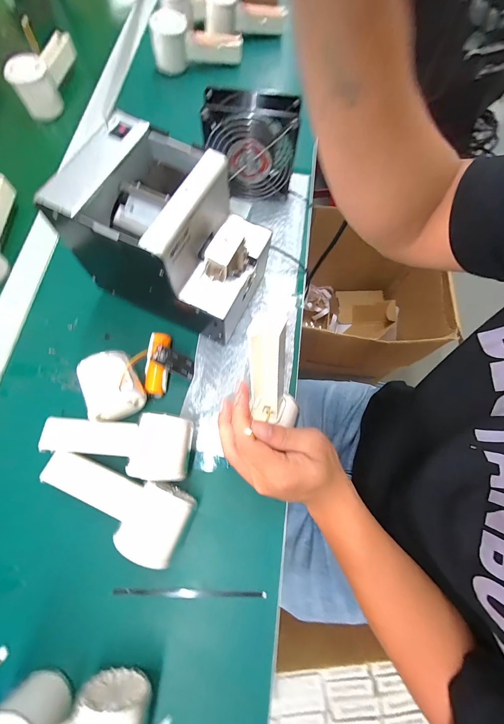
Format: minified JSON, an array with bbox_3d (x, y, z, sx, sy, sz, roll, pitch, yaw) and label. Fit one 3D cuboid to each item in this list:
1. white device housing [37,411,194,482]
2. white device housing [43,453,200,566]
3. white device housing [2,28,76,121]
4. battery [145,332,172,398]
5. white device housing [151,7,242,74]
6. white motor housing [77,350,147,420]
[{"bbox_3d":[-0.140,0.080,0.308,0.153,0.046,0.062,10,72,1],"label":"white device housing"},{"bbox_3d":[-0.134,0.136,0.287,0.152,0.052,0.061,18,72,4],"label":"white device housing"},{"bbox_3d":[-0.342,-0.483,0.481,0.051,0.063,0.155,4,72,-1],"label":"white device housing"},{"bbox_3d":[-0.110,0.002,0.345,0.023,0.029,0.074,1,72,-2],"label":"battery"},{"bbox_3d":[-0.096,-0.563,0.516,0.152,0.060,0.048,0,72,-2],"label":"white device housing"},{"bbox_3d":[-0.150,0.028,0.322,0.057,0.050,0.066,-16,73,-7],"label":"white motor housing"}]

